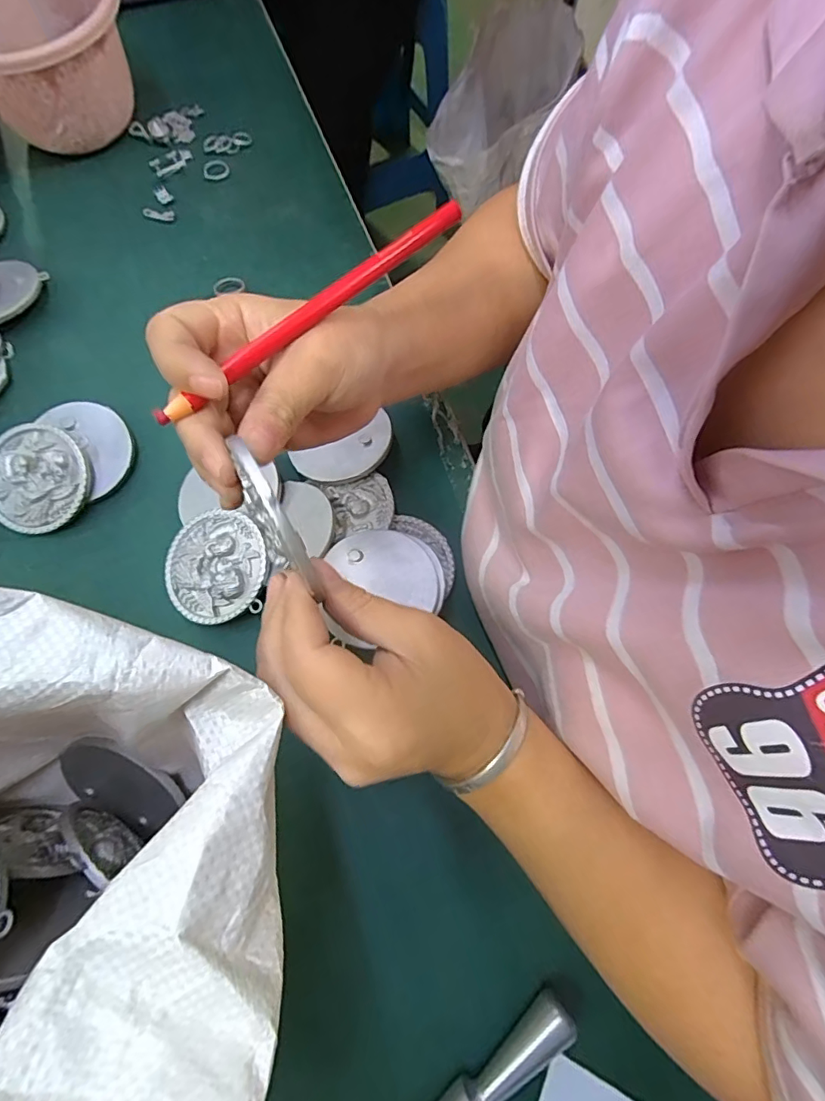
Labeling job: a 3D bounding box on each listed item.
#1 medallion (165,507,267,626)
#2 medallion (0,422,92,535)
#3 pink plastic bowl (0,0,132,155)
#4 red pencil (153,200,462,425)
[{"bbox_3d":[-0.128,0.009,0.325,0.071,0.004,0.071,-15,77,12],"label":"medallion"},{"bbox_3d":[-0.258,-0.051,0.345,0.072,0.005,0.073,-21,87,2],"label":"medallion"},{"bbox_3d":[-0.304,-0.406,0.423,0.143,0.094,0.124,-27,75,-9],"label":"pink plastic bowl"},{"bbox_3d":[-0.041,-0.105,0.219,0.164,0.009,0.007,-41,78,-12],"label":"red pencil"}]

